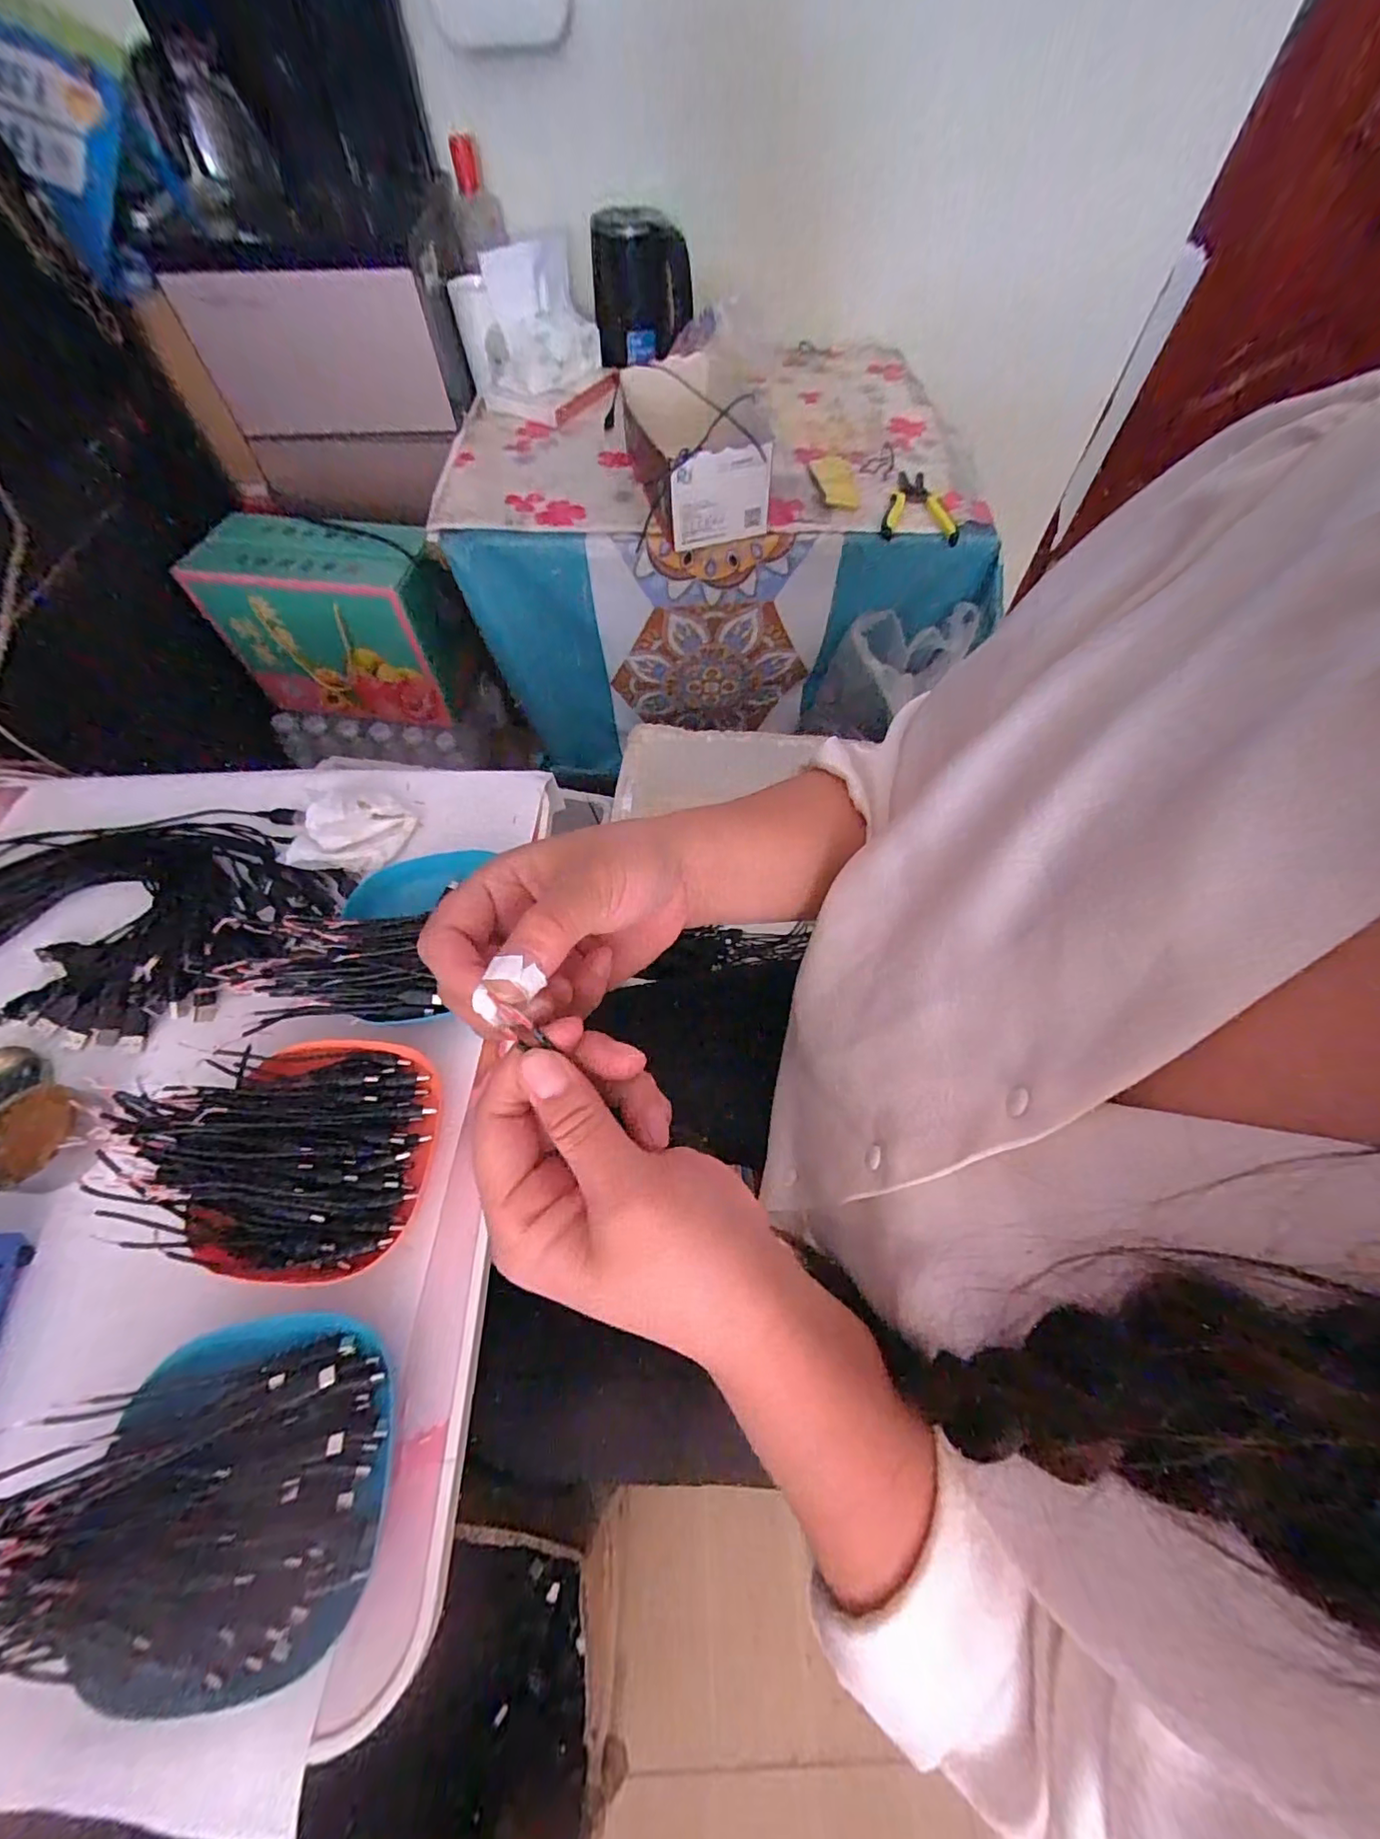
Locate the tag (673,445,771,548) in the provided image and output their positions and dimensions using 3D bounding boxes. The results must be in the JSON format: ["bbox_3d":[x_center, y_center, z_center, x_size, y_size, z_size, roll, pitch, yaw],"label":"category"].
[{"bbox_3d":[0.035,-0.483,0.668,0.114,0.102,0.010,-11,70,0],"label":"tag"}]

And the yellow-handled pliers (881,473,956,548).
[{"bbox_3d":[0.300,-0.525,0.742,0.091,0.018,0.138,17,62,9],"label":"yellow-handled pliers"}]

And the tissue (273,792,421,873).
[{"bbox_3d":[-0.286,-0.076,0.489,0.070,0.039,0.097,22,63,11],"label":"tissue"}]

